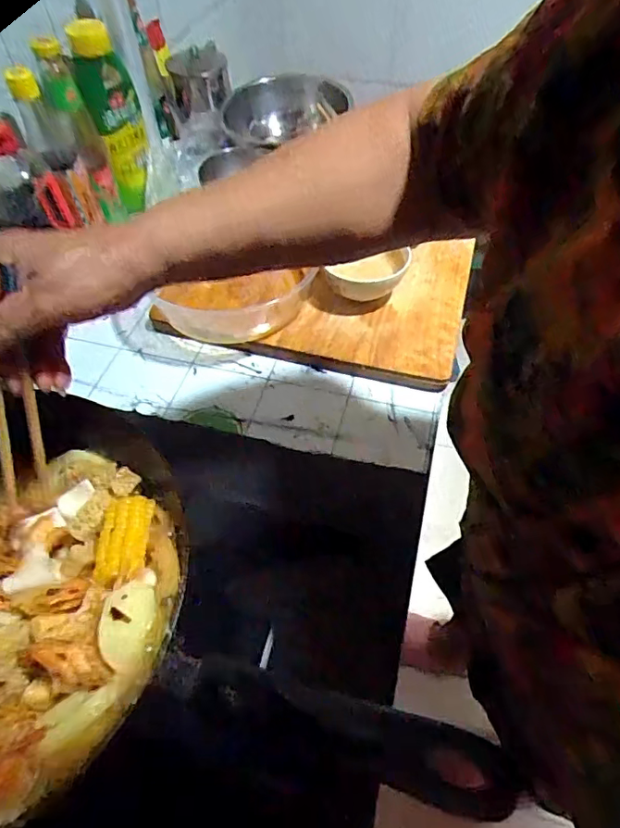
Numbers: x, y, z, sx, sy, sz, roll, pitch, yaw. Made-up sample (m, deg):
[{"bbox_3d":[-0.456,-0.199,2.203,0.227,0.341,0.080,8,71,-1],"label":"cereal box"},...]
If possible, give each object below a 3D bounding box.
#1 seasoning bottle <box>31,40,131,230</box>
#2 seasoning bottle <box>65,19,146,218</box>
[{"bbox_3d":[-0.307,-0.376,0.724,0.047,0.233,0.046,-22,54,-15],"label":"seasoning bottle"},{"bbox_3d":[-0.277,-0.419,0.768,0.062,0.242,0.065,-9,51,-5],"label":"seasoning bottle"}]

